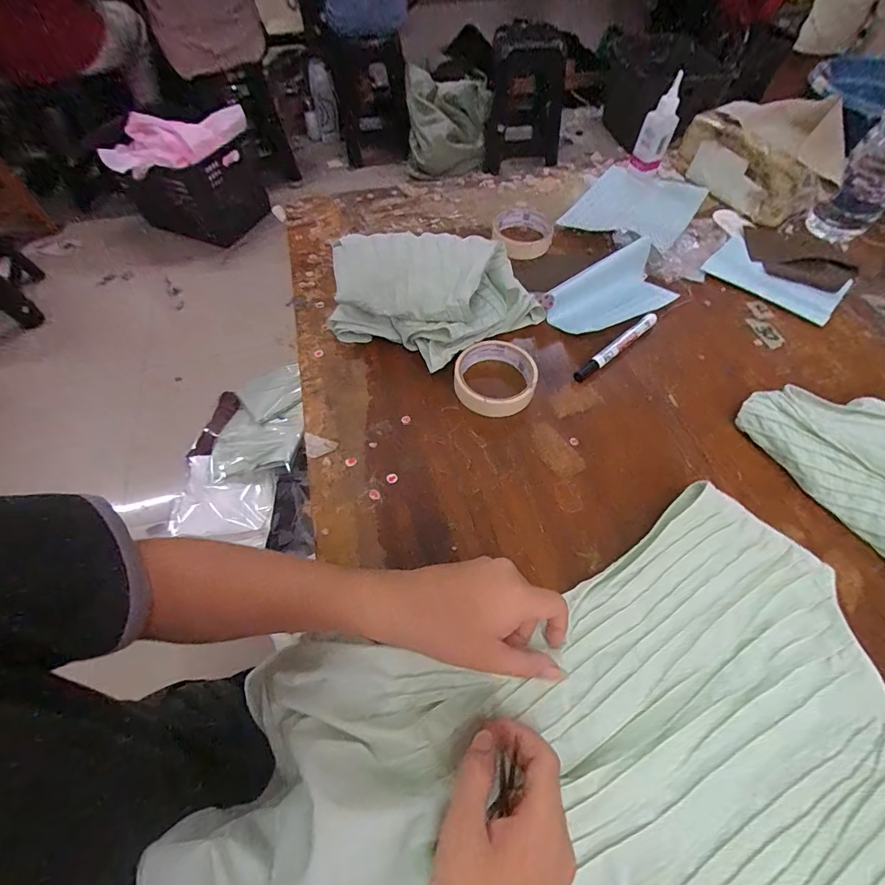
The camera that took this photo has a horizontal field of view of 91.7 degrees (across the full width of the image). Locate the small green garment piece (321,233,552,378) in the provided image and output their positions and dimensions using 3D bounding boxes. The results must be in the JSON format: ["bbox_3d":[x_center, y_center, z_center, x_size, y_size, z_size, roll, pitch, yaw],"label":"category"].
[{"bbox_3d":[-0.008,-0.174,0.490,0.227,0.098,0.144,-31,63,-17],"label":"small green garment piece"}]

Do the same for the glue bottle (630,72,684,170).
[{"bbox_3d":[0.332,-0.486,0.657,0.046,0.118,0.032,26,37,17],"label":"glue bottle"}]

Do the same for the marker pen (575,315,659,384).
[{"bbox_3d":[0.207,-0.113,0.507,0.142,0.012,0.015,-36,65,-19],"label":"marker pen"}]

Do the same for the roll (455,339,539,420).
[{"bbox_3d":[0.059,-0.072,0.472,0.086,0.029,0.092,0,58,0],"label":"roll"}]

